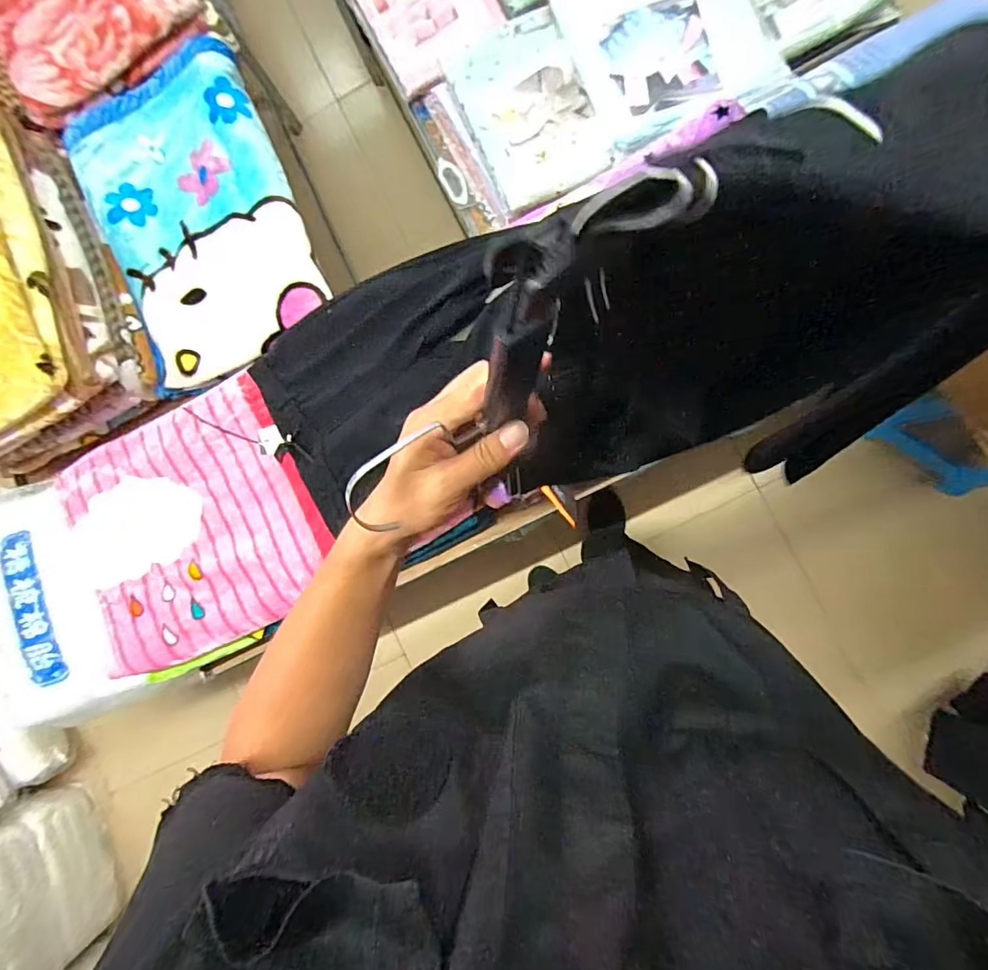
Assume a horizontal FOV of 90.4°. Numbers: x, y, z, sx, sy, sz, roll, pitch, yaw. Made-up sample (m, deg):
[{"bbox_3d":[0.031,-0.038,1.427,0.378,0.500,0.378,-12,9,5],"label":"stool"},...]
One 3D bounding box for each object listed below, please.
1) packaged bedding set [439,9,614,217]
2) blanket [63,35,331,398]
[{"bbox_3d":[0.063,-0.744,0.974,0.228,0.053,0.366,-24,85,7],"label":"packaged bedding set"},{"bbox_3d":[-0.665,-0.593,1.112,0.456,0.097,0.678,-21,85,7],"label":"blanket"}]

